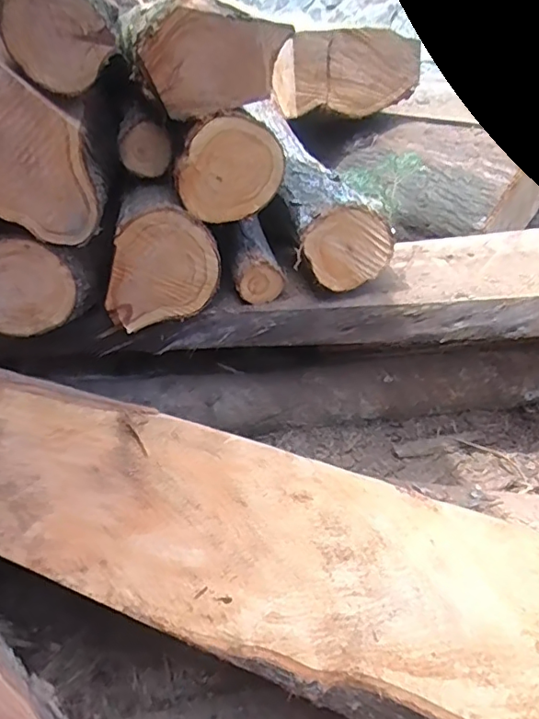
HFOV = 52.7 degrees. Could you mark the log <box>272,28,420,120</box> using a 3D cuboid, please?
[{"bbox_3d":[0.223,-0.879,1.692,0.365,0.208,0.335,-2,24,-9],"label":"log"}]

